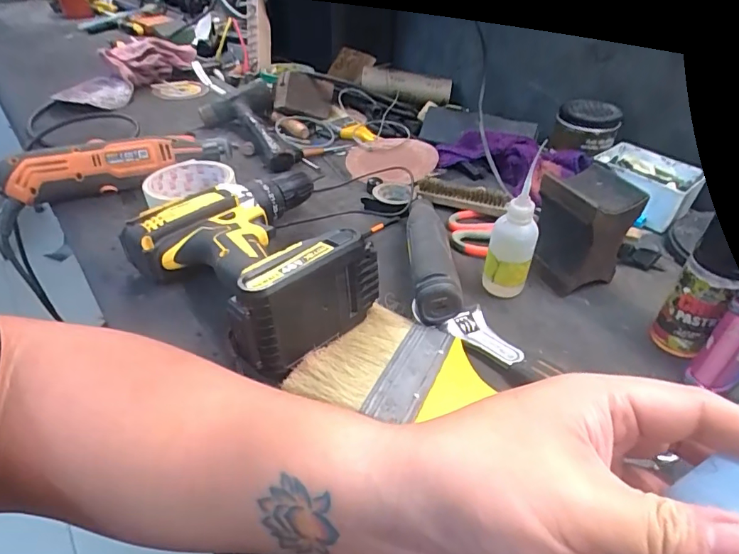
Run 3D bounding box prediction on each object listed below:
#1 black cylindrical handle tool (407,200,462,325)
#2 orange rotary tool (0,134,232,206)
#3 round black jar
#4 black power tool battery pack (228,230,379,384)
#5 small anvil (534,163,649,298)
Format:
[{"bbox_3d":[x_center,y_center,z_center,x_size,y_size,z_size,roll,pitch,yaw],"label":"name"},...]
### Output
[{"bbox_3d":[0.051,-0.025,0.420,0.039,0.046,0.167,0,39,-3],"label":"black cylindrical handle tool"},{"bbox_3d":[-0.276,-0.127,0.530,0.238,0.047,0.051,-17,42,-23],"label":"orange rotary tool"},{"bbox_3d":[0.256,-0.176,0.554,0.068,0.046,0.068,1,39,-1],"label":"round black jar"},{"bbox_3d":[-0.044,0.015,0.331,0.037,0.071,0.110,30,46,30],"label":"black power tool battery pack"},{"bbox_3d":[0.186,-0.041,0.417,0.068,0.091,0.060,-14,41,-19],"label":"small anvil"}]

